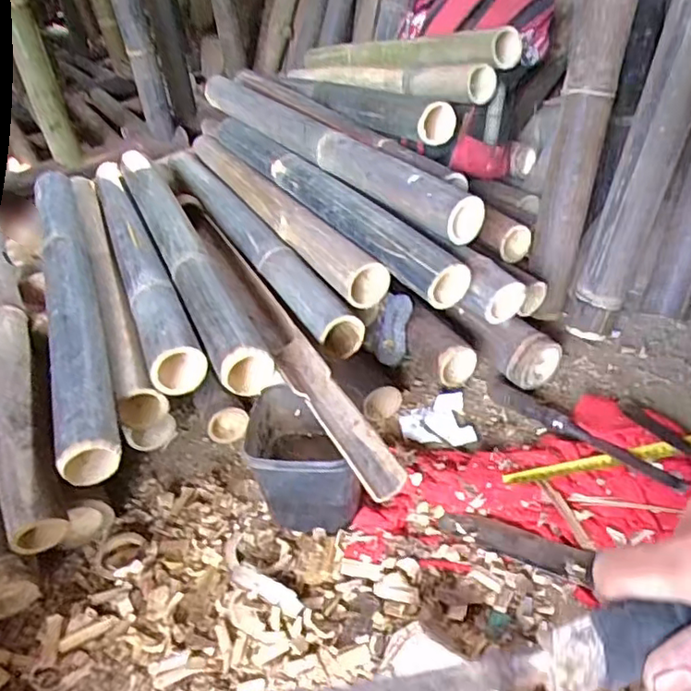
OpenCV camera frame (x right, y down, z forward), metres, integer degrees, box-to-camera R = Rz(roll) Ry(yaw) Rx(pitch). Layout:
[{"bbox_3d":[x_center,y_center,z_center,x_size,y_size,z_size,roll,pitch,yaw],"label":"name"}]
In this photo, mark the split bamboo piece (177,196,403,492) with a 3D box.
[{"bbox_3d":[-0.101,-0.050,0.742,0.048,0.029,0.647,-20,39,-15],"label":"split bamboo piece"}]

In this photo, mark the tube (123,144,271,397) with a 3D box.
[{"bbox_3d":[-0.230,-0.146,0.837,0.053,0.043,0.630,-21,39,-17],"label":"tube"}]

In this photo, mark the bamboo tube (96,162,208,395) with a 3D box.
[{"bbox_3d":[-0.299,-0.150,0.866,0.056,0.049,0.648,-19,39,-15],"label":"bamboo tube"}]

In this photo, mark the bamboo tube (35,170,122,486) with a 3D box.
[{"bbox_3d":[-0.352,-0.077,0.790,0.058,0.056,0.650,-18,39,-14],"label":"bamboo tube"}]

